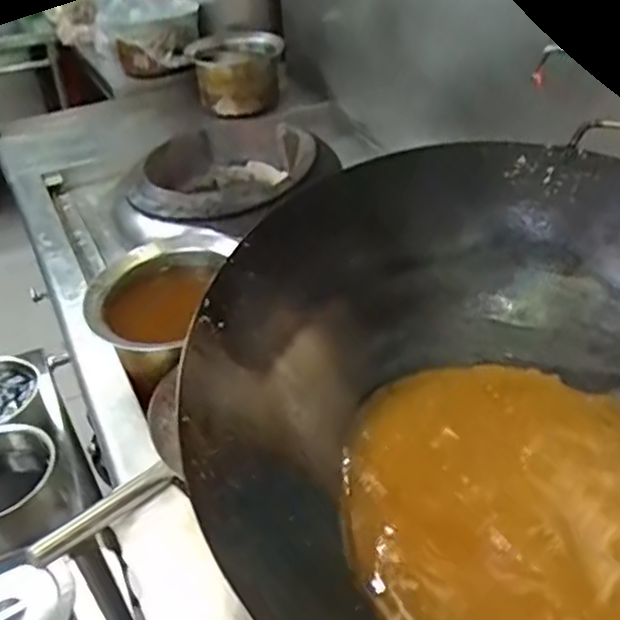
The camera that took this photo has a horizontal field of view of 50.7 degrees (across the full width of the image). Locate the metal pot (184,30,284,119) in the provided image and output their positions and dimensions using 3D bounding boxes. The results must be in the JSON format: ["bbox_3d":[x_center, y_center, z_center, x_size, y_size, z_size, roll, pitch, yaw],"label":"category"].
[{"bbox_3d":[-0.190,-0.615,1.704,0.236,0.162,0.272,-5,39,-4],"label":"metal pot"}]

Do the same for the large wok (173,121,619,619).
[{"bbox_3d":[0.227,0.099,0.663,0.634,0.246,0.623,-26,44,-27],"label":"large wok"}]

